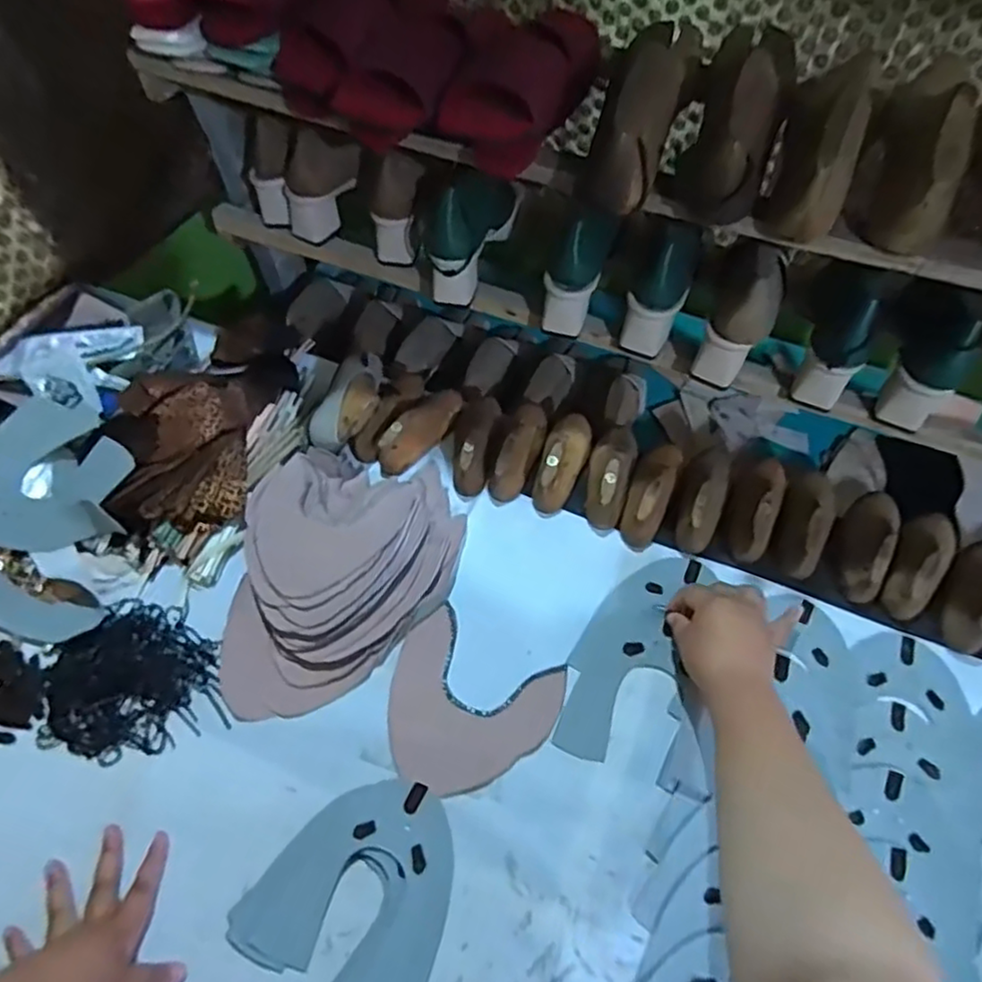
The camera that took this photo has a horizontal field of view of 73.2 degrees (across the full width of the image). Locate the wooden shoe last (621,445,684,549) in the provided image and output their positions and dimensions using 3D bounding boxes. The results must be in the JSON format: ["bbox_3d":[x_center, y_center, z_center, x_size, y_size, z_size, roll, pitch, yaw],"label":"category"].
[{"bbox_3d":[0.181,-0.008,0.735,0.043,0.051,0.135,19,61,14],"label":"wooden shoe last"}]

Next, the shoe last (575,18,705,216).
[{"bbox_3d":[0.132,-0.333,0.571,0.063,0.079,0.190,22,78,15],"label":"shoe last"}]

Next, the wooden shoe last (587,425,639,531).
[{"bbox_3d":[0.135,-0.025,0.752,0.051,0.056,0.136,16,61,12],"label":"wooden shoe last"}]

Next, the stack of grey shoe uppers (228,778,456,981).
[{"bbox_3d":[-0.110,0.335,0.562,0.162,0.009,0.167,23,62,16],"label":"stack of grey shoe uppers"}]

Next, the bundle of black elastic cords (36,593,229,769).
[{"bbox_3d":[-0.360,0.178,0.659,0.167,0.032,0.162,-1,58,2],"label":"bundle of black elastic cords"}]

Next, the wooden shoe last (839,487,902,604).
[{"bbox_3d":[0.399,0.049,0.702,0.050,0.053,0.137,21,62,15],"label":"wooden shoe last"}]

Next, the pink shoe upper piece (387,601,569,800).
[{"bbox_3d":[-0.028,0.211,0.645,0.161,0.006,0.155,27,63,18],"label":"pink shoe upper piece"}]

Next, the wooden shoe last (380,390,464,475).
[{"bbox_3d":[-0.085,-0.081,0.795,0.046,0.051,0.140,29,64,19],"label":"wooden shoe last"}]

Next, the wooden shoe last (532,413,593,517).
[{"bbox_3d":[0.085,-0.041,0.768,0.050,0.057,0.136,14,60,11],"label":"wooden shoe last"}]

